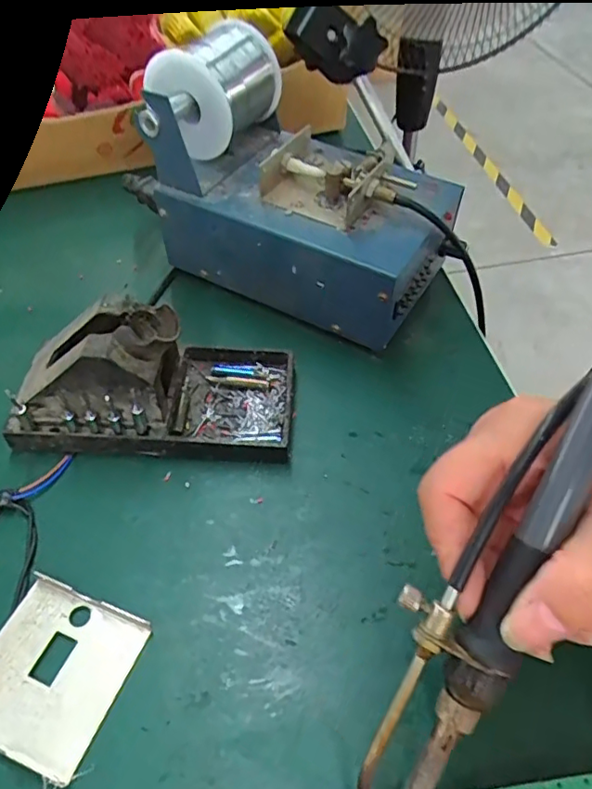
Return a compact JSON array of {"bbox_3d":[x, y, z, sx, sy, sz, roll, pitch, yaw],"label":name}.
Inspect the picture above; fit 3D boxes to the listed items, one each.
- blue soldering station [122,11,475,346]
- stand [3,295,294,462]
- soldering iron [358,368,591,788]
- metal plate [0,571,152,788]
[{"bbox_3d":[0.004,-0.146,0.395,0.226,0.130,0.127,25,55,19],"label":"blue soldering station"},{"bbox_3d":[-0.082,-0.015,0.329,0.161,0.071,0.077,1,51,1],"label":"stand"},{"bbox_3d":[0.067,0.048,0.179,0.033,0.016,0.200,28,94,24],"label":"soldering iron"},{"bbox_3d":[-0.111,0.124,0.256,0.064,0.009,0.068,18,53,14],"label":"metal plate"}]

